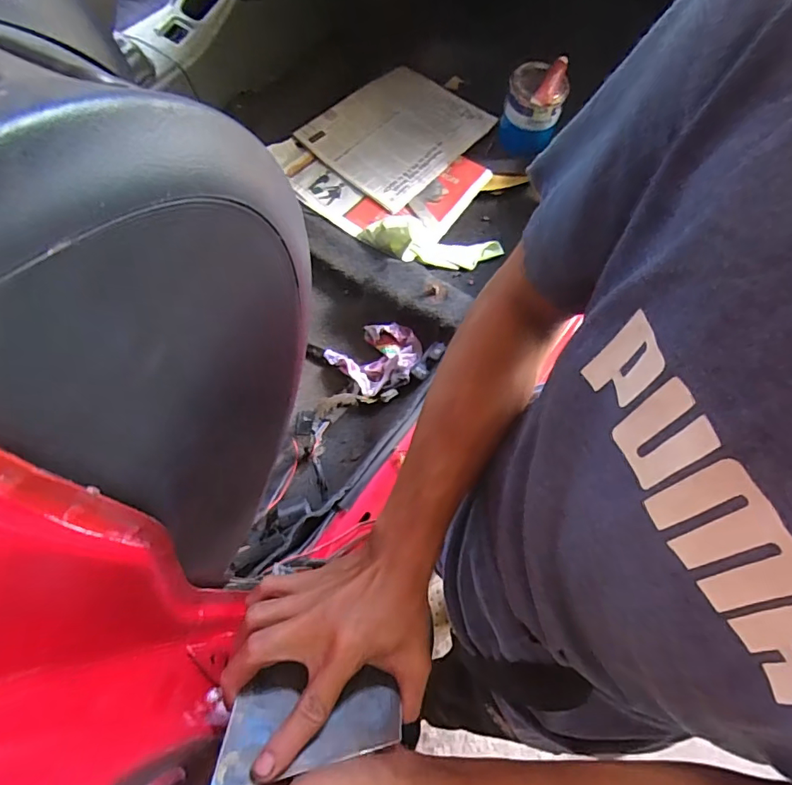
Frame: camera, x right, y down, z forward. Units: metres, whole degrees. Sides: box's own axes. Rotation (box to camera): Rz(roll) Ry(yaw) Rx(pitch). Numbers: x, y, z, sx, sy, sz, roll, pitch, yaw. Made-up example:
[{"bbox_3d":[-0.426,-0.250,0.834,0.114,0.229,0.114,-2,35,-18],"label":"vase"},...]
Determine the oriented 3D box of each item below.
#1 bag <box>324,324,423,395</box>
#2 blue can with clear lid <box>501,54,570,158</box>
[{"bbox_3d":[-0.026,-0.060,0.802,0.122,0.032,0.143,-47,58,-4],"label":"bag"},{"bbox_3d":[0.260,-0.539,0.947,0.109,0.130,0.094,16,68,9],"label":"blue can with clear lid"}]

